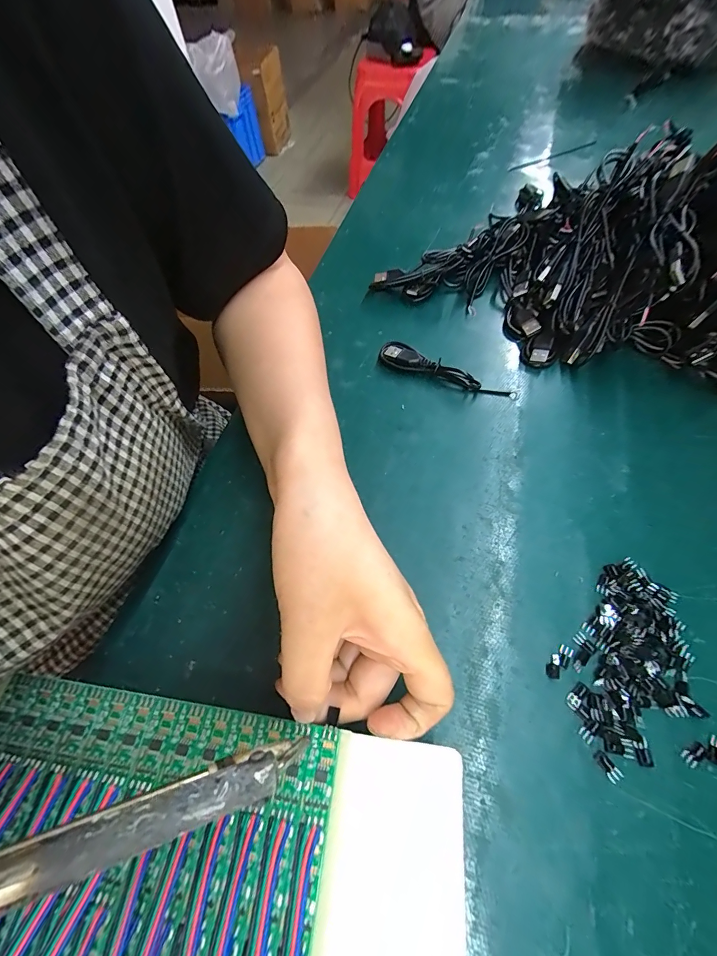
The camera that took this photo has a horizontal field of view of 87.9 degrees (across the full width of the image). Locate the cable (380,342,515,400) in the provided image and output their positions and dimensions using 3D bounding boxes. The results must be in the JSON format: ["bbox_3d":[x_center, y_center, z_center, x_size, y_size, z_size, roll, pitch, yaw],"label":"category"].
[{"bbox_3d":[0.071,-0.086,0.301,0.114,0.014,0.022,24,64,16],"label":"cable"}]

